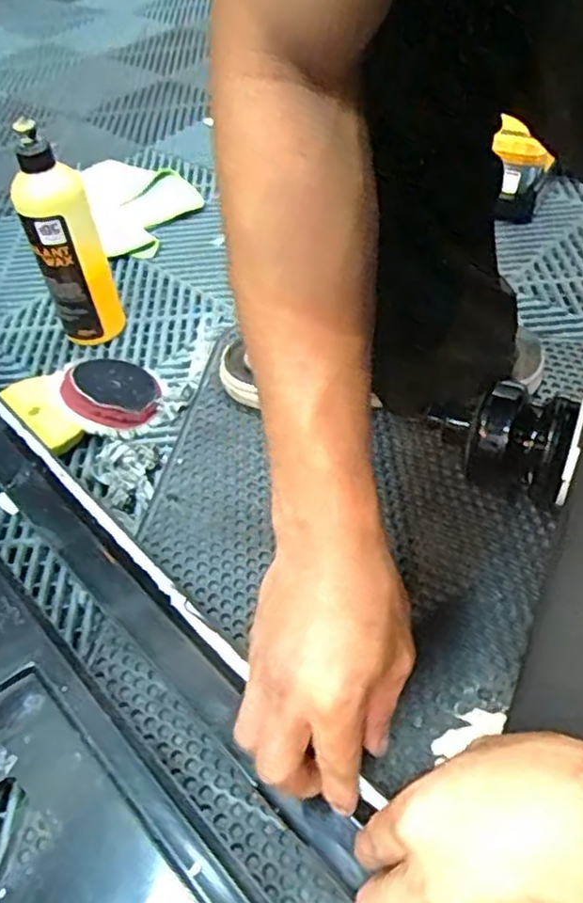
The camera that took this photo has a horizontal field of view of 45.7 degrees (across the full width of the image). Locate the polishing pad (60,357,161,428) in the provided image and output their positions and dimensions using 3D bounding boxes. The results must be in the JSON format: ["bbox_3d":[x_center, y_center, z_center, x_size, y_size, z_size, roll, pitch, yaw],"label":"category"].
[{"bbox_3d":[-0.163,-0.057,0.632,0.082,0.016,0.094,26,34,-5],"label":"polishing pad"}]

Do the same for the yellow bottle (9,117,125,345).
[{"bbox_3d":[-0.211,-0.192,0.654,0.068,0.200,0.052,-14,47,-10],"label":"yellow bottle"}]

